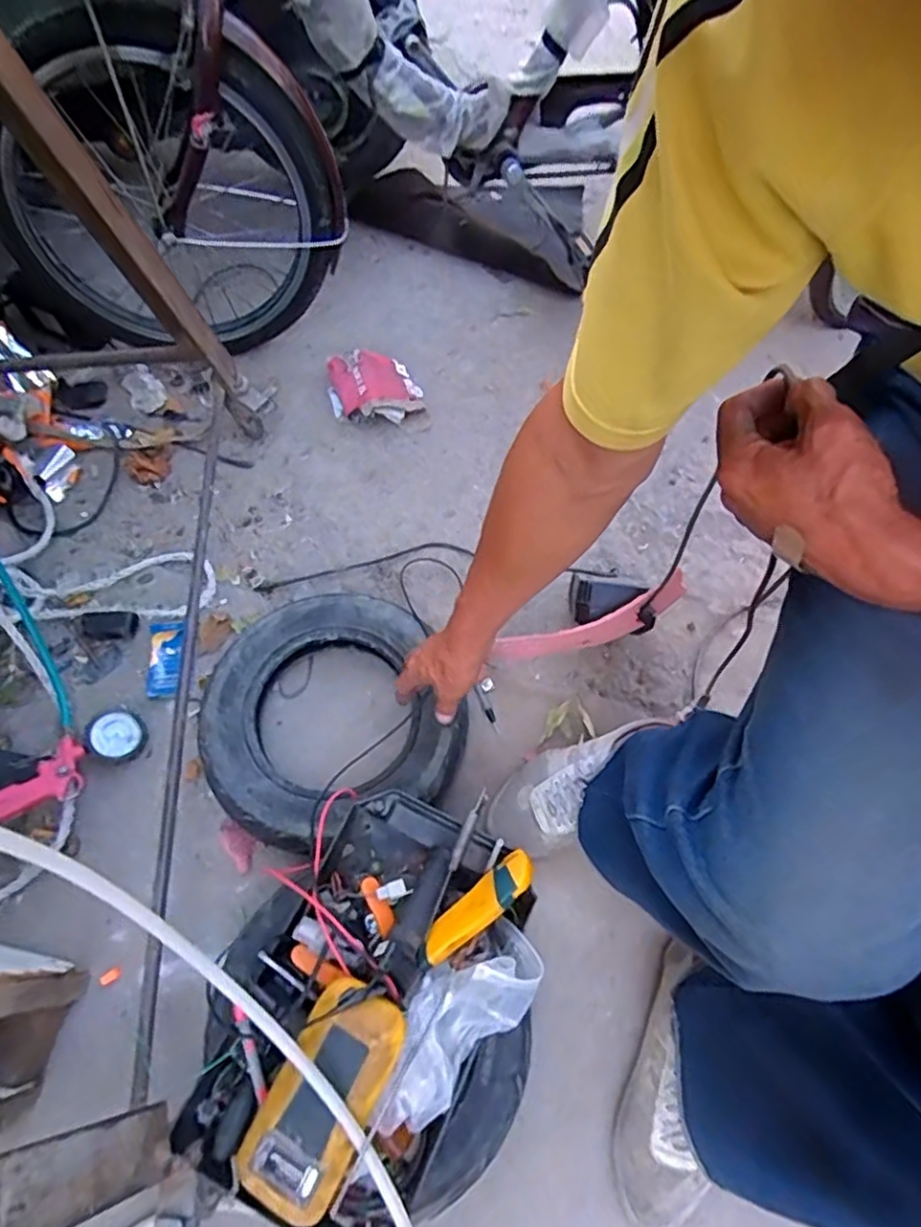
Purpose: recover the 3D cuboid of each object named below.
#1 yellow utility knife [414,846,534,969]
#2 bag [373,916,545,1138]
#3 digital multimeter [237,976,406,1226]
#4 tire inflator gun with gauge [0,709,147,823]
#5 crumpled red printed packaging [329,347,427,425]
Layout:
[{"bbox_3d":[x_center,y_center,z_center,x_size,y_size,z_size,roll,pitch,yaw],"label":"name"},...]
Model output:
[{"bbox_3d":[0.013,0.289,0.632,0.142,0.017,0.036,-42,71,-2],"label":"yellow utility knife"},{"bbox_3d":[-0.006,0.365,0.582,0.080,0.081,0.194,39,68,18],"label":"bag"},{"bbox_3d":[-0.115,0.407,0.543,0.085,0.035,0.178,27,80,11],"label":"digital multimeter"},{"bbox_3d":[-0.476,0.186,0.785,0.058,0.033,0.186,39,52,17],"label":"tire inflator gun with gauge"},{"bbox_3d":[-0.148,-0.389,1.116,0.148,0.057,0.151,1,63,-1],"label":"crumpled red printed packaging"}]

